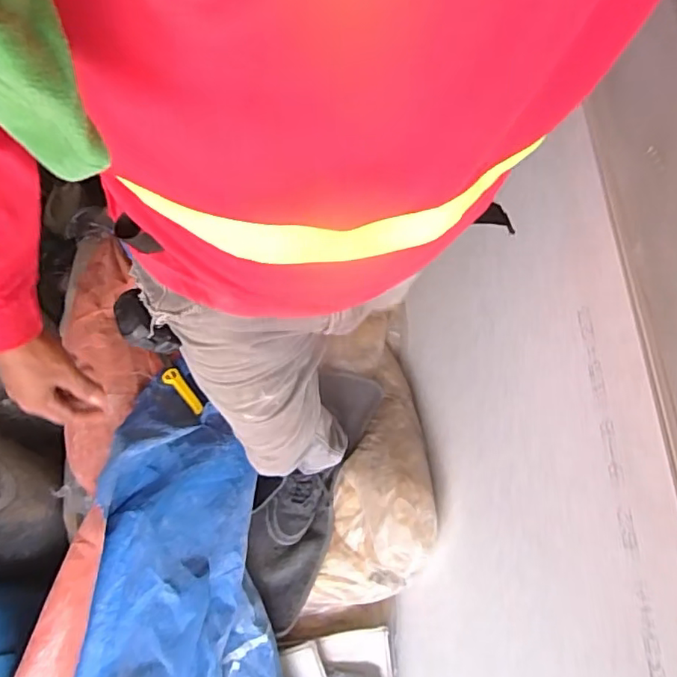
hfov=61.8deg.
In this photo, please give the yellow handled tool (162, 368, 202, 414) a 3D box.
[{"bbox_3d":[-0.306,0.104,1.113,0.031,0.010,0.105,-39,90,-16],"label":"yellow handled tool"}]

